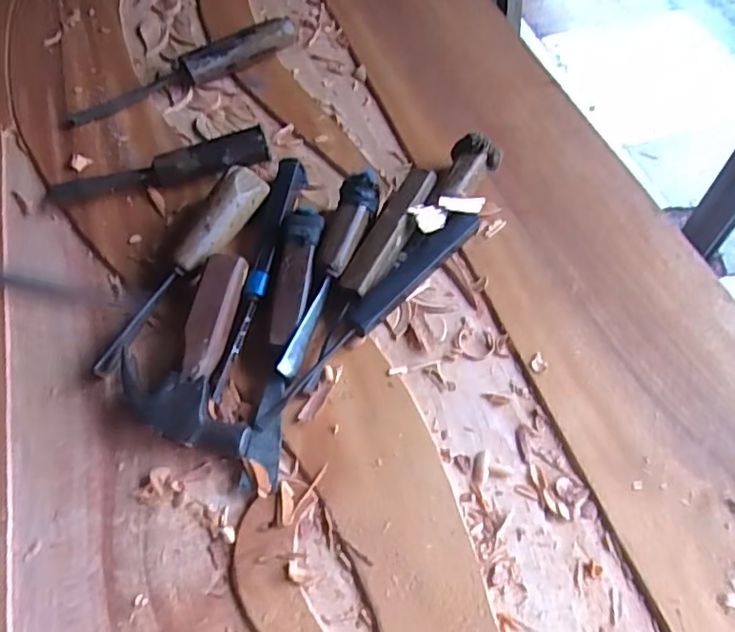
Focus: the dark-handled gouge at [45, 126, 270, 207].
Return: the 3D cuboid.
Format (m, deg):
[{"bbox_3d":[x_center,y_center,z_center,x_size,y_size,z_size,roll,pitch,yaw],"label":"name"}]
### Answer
[{"bbox_3d":[-0.188,-0.129,0.527,0.199,0.036,0.031,-8,58,-4],"label":"dark-handled gouge"}]

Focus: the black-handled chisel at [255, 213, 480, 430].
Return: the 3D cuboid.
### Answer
[{"bbox_3d":[0.003,-0.007,0.456,0.029,0.024,0.242,36,65,21],"label":"black-handled chisel"}]

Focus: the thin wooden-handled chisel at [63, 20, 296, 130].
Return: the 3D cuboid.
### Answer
[{"bbox_3d":[-0.186,-0.249,0.604,0.247,0.040,0.023,-25,60,-14],"label":"thin wooden-handled chisel"}]

